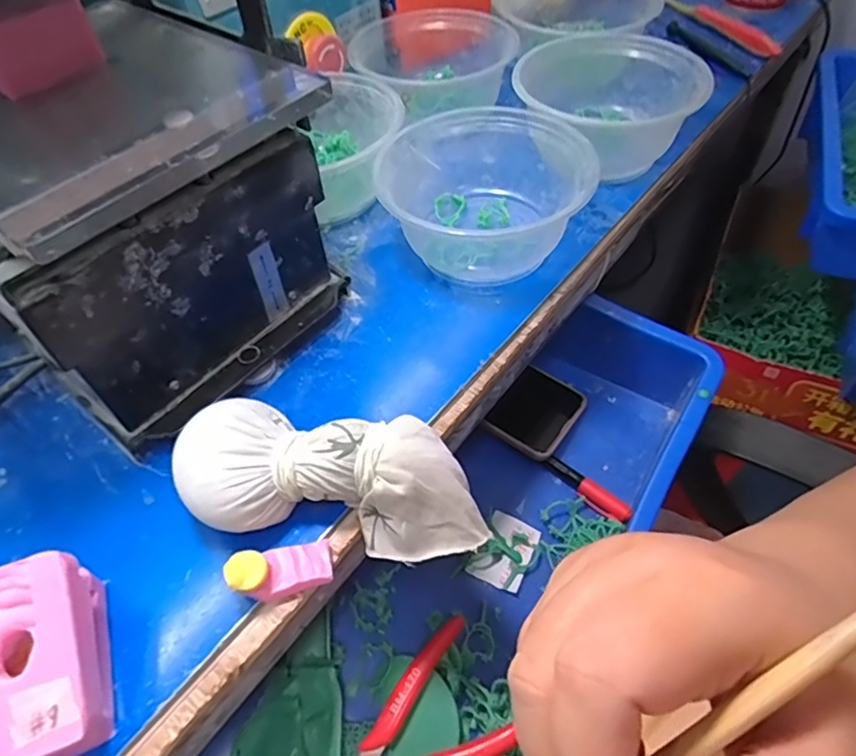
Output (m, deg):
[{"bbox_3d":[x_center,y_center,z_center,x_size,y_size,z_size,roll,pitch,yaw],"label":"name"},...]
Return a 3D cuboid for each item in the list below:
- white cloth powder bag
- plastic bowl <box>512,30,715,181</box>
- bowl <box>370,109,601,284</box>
[{"bbox_3d":[-0.044,0.046,0.275,0.147,0.044,0.058,2,52,5],"label":"white cloth powder bag"},{"bbox_3d":[0.132,-0.204,0.440,0.131,0.057,0.115,-16,53,-9],"label":"plastic bowl"},{"bbox_3d":[0.038,-0.124,0.383,0.132,0.056,0.122,6,53,8],"label":"bowl"}]

